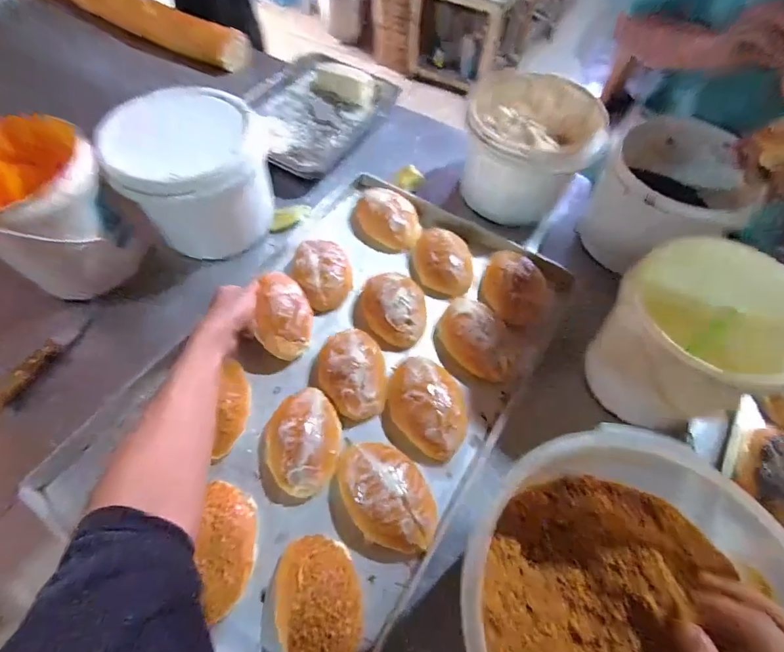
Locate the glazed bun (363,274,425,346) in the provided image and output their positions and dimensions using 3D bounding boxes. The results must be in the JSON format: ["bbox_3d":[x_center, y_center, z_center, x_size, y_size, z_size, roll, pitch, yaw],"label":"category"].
[{"bbox_3d":[0.002,-0.026,0.641,0.105,0.057,0.099,11,59,3],"label":"glazed bun"}]

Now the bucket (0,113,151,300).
[{"bbox_3d":[-0.516,-0.177,0.615,0.205,0.158,0.184,33,62,15],"label":"bucket"}]

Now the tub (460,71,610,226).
[{"bbox_3d":[0.238,-0.310,0.755,0.208,0.162,0.226,21,60,9],"label":"tub"}]

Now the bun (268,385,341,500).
[{"bbox_3d":[-0.114,0.144,0.536,0.094,0.047,0.135,1,59,-3],"label":"bun"}]

